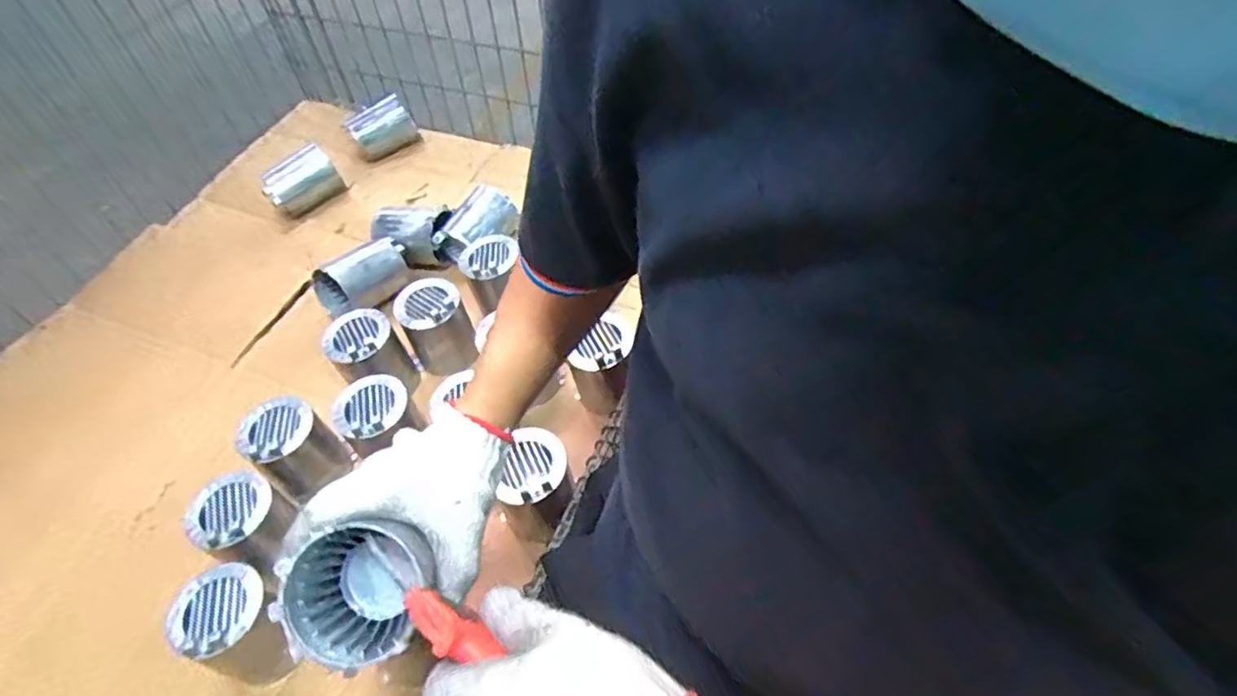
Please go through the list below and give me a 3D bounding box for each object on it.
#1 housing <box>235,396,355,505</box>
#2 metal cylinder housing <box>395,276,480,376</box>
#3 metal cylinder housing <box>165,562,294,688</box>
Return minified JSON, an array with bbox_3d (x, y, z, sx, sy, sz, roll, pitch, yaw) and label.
[{"bbox_3d":[-0.392,0.126,0.771,0.098,0.118,0.085,30,60,26],"label":"housing"},{"bbox_3d":[-0.254,-0.030,0.888,0.084,0.113,0.086,-2,51,3],"label":"metal cylinder housing"},{"bbox_3d":[-0.376,0.285,0.641,0.087,0.126,0.086,-2,51,3],"label":"metal cylinder housing"}]

